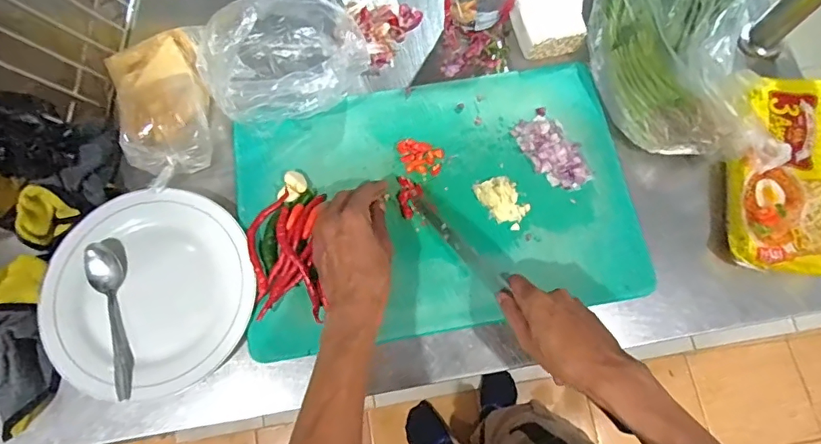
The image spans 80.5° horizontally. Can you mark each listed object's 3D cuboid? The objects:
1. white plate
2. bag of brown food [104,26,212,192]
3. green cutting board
[{"bbox_3d":[-0.282,0.072,0.528,0.214,0.026,0.212,0,75,0],"label":"white plate"},{"bbox_3d":[-0.278,-0.141,0.551,0.100,0.073,0.182,-21,76,-6],"label":"bag of brown food"},{"bbox_3d":[0.028,-0.029,0.555,0.434,0.011,0.294,-11,75,-3],"label":"green cutting board"}]

